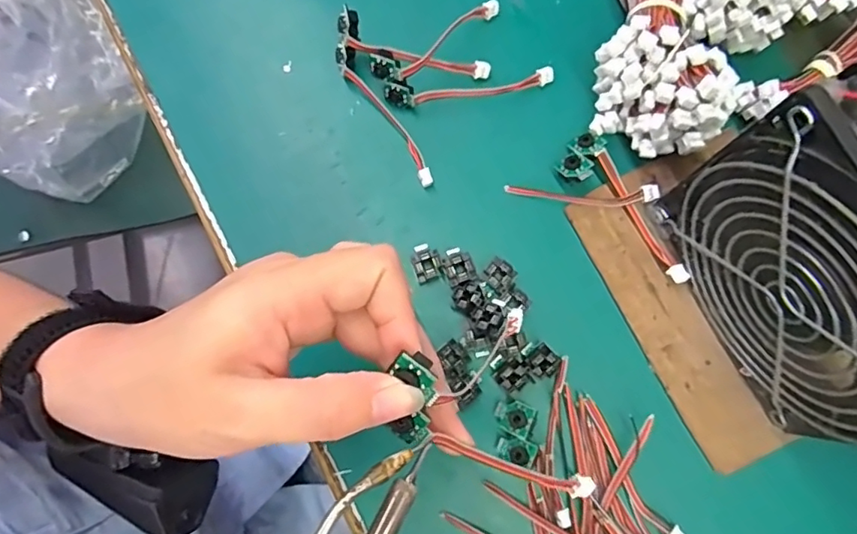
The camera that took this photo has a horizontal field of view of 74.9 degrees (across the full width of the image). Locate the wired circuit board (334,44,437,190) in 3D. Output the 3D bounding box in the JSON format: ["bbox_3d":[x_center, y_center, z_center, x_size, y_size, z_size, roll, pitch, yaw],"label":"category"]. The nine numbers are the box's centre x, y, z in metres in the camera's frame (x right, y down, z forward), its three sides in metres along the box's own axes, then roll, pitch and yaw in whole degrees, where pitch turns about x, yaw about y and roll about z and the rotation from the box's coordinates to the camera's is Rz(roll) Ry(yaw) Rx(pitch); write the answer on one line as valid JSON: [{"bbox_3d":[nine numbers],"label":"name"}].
[{"bbox_3d":[-0.022,-0.078,0.285,0.011,0.018,0.083,-35,81,-6],"label":"wired circuit board"}]

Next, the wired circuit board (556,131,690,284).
[{"bbox_3d":[0.099,-0.030,0.273,0.029,0.012,0.084,-43,81,-5],"label":"wired circuit board"}]

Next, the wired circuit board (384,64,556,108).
[{"bbox_3d":[0.022,-0.093,0.288,0.088,0.012,0.010,-9,79,-1],"label":"wired circuit board"}]

